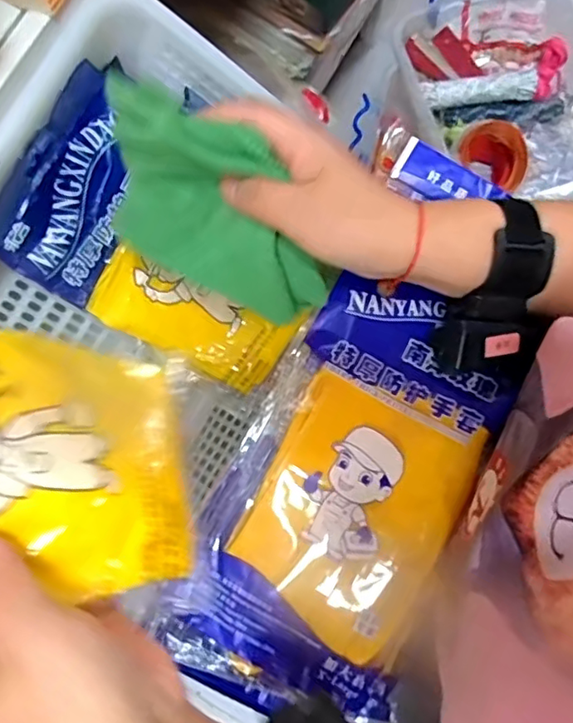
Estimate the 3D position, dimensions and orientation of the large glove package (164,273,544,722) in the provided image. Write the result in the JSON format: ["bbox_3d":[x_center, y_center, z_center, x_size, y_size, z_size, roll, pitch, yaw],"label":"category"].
[{"bbox_3d":[0.039,0.082,0.368,0.155,0.034,0.276,22,80,5],"label":"large glove package"}]

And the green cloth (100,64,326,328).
[{"bbox_3d":[-0.037,-0.082,0.324,0.128,0.090,0.069,23,81,5],"label":"green cloth"}]

